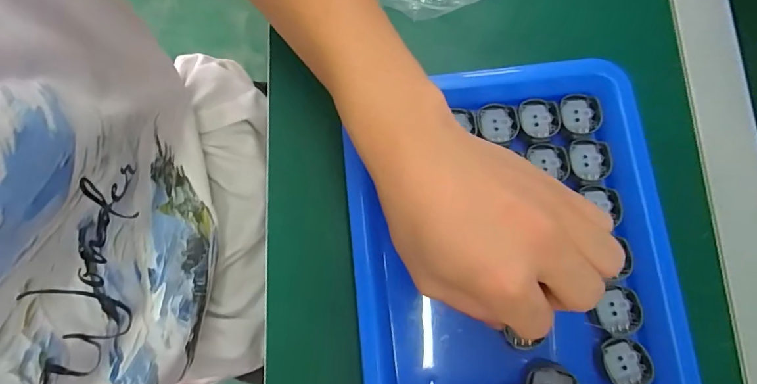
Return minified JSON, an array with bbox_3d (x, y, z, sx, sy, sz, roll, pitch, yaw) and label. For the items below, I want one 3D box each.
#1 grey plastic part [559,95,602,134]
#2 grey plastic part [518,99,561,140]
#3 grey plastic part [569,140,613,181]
[{"bbox_3d":[0.128,-0.050,0.266,0.024,0.005,0.023,0,78,0],"label":"grey plastic part"},{"bbox_3d":[0.102,-0.046,0.269,0.024,0.008,0.027,-6,78,-1],"label":"grey plastic part"},{"bbox_3d":[0.130,-0.020,0.261,0.024,0.005,0.024,9,78,2],"label":"grey plastic part"}]

